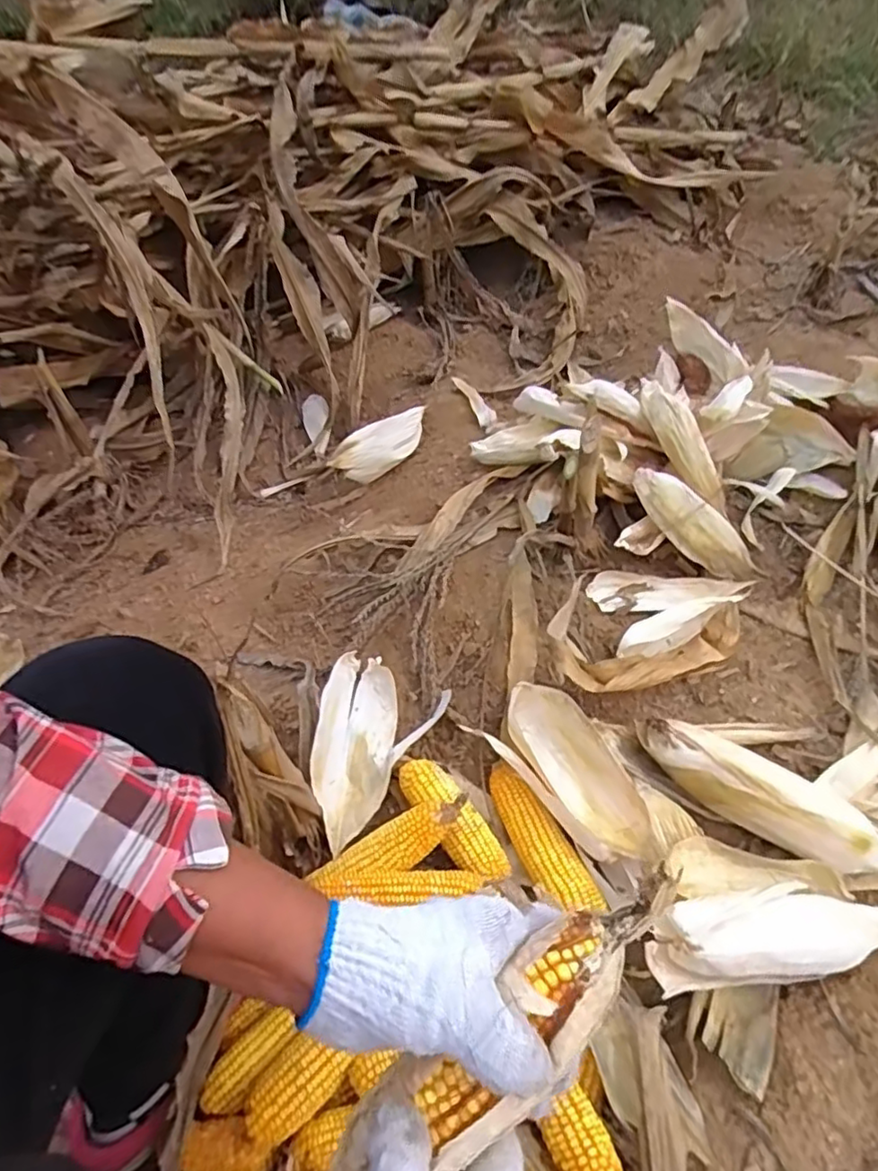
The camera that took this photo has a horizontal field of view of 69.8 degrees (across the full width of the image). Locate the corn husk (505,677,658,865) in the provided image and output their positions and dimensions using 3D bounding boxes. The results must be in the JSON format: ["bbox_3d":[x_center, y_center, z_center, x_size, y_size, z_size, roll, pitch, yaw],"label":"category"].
[{"bbox_3d":[0.155,0.209,0.711,0.085,0.060,0.229,-22,49,-13],"label":"corn husk"}]

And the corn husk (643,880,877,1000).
[{"bbox_3d":[0.308,0.315,0.572,0.258,0.054,0.076,-1,59,-17],"label":"corn husk"}]

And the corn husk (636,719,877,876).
[{"bbox_3d":[0.344,0.223,0.680,0.261,0.061,0.077,27,56,27],"label":"corn husk"}]

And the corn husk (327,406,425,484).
[{"bbox_3d":[-0.094,-0.244,1.079,0.047,0.073,0.226,26,55,26],"label":"corn husk"}]

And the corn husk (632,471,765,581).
[{"bbox_3d":[0.374,-0.079,0.907,0.237,0.044,0.069,39,59,-7],"label":"corn husk"}]

